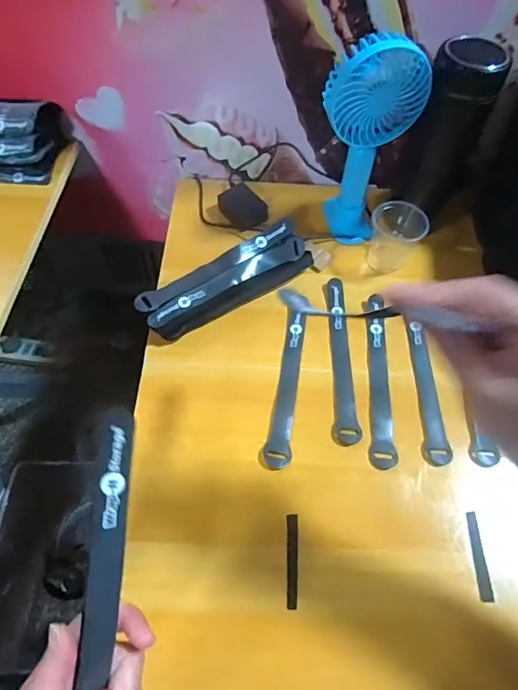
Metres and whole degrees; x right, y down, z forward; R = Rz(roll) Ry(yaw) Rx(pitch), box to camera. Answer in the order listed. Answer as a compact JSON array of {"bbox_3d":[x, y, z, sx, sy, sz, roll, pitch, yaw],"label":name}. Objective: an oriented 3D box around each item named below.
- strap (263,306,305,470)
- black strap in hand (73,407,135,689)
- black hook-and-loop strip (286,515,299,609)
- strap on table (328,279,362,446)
[{"bbox_3d":[0.030,0.037,0.458,0.023,0.004,0.180,7,57,6],"label":"strap"},{"bbox_3d":[-0.089,0.121,0.258,0.020,0.005,0.165,7,86,-32],"label":"black strap in hand"},{"bbox_3d":[0.029,0.181,0.373,0.010,0.004,0.070,1,62,-1],"label":"black hook-and-loop strip"},{"bbox_3d":[0.088,0.010,0.474,0.022,0.007,0.194,1,59,-2],"label":"strap on table"}]

